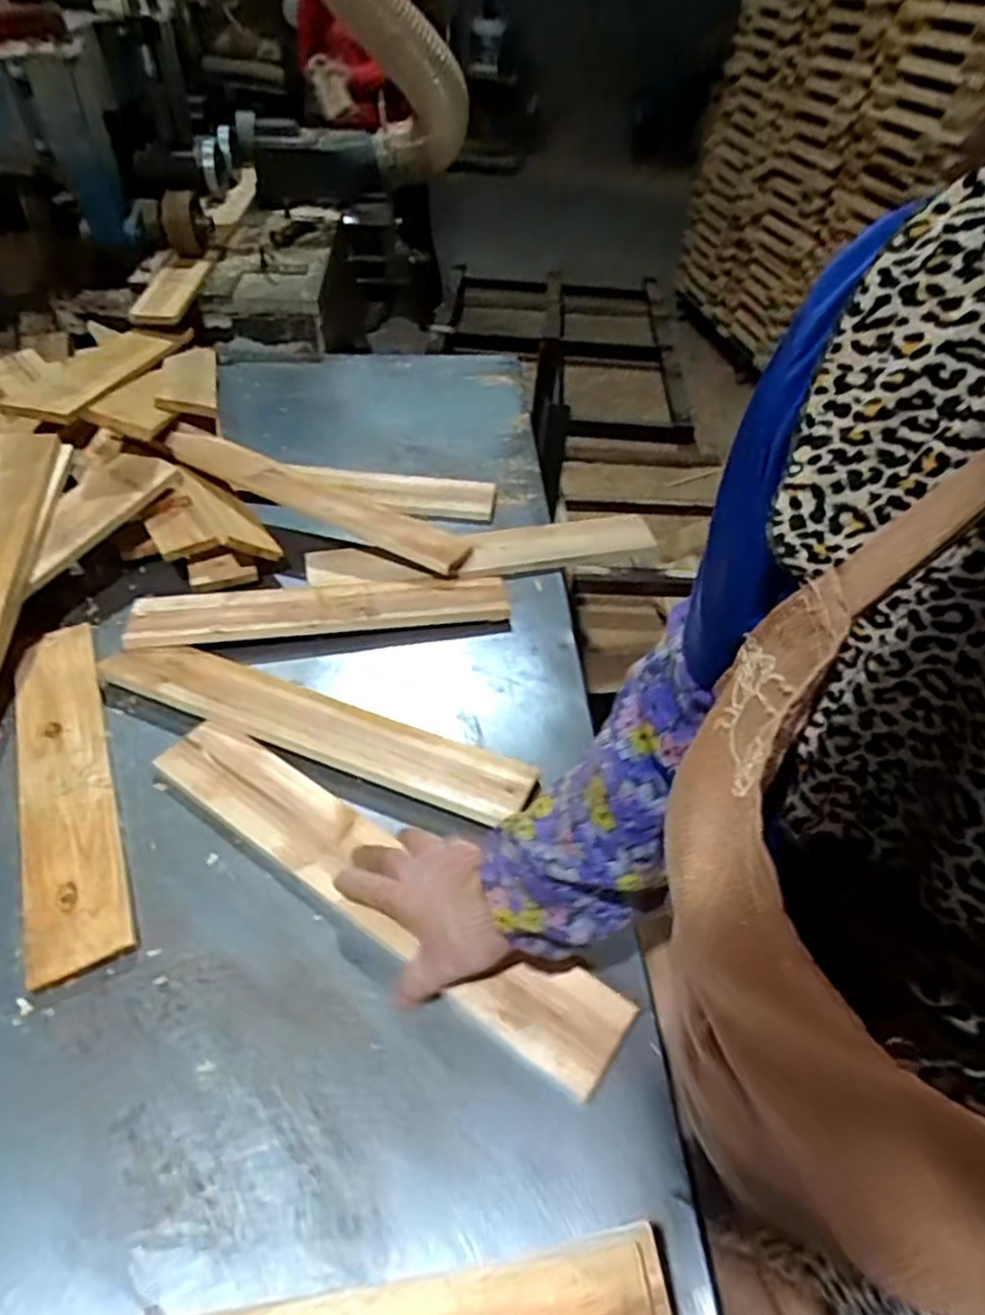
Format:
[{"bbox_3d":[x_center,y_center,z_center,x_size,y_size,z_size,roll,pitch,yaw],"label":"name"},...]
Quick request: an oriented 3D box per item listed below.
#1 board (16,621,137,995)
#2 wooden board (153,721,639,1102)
[{"bbox_3d":[-0.422,0.110,0.707,0.084,0.014,0.415,-18,49,-19],"label":"board"},{"bbox_3d":[-0.107,0.184,0.624,0.475,0.021,0.080,29,51,24],"label":"wooden board"}]

